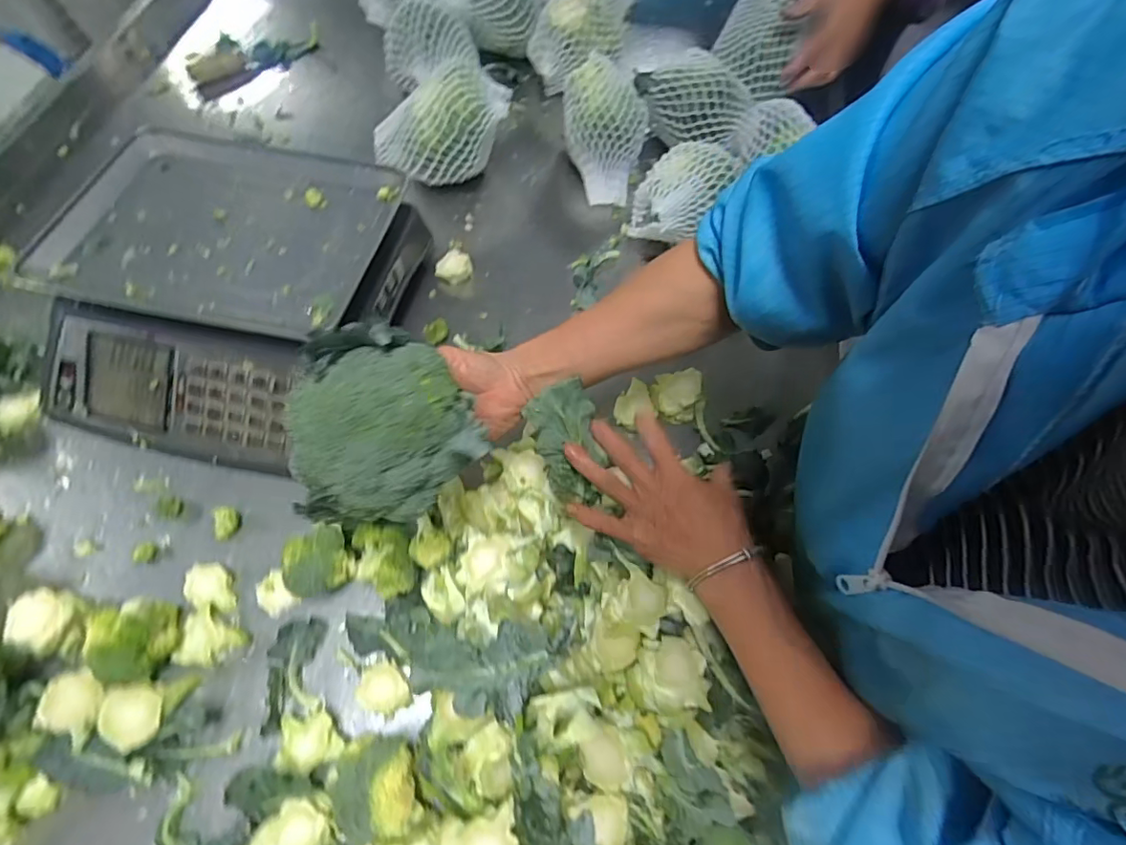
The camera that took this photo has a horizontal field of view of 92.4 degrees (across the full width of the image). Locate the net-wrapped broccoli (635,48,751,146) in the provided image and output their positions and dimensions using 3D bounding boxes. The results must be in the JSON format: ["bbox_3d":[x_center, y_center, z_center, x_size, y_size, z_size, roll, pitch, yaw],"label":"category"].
[{"bbox_3d":[0.173,-0.430,0.723,0.148,0.089,0.074,18,64,6],"label":"net-wrapped broccoli"}]

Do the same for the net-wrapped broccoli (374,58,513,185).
[{"bbox_3d":[-0.156,-0.375,0.703,0.180,0.125,0.107,-11,65,-8],"label":"net-wrapped broccoli"}]

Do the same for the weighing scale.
[{"bbox_3d":[-0.356,-0.138,0.580,0.326,0.113,0.333,14,64,4],"label":"weighing scale"}]

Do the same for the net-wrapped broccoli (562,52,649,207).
[{"bbox_3d":[0.052,-0.386,0.724,0.112,0.114,0.157,7,63,1],"label":"net-wrapped broccoli"}]

